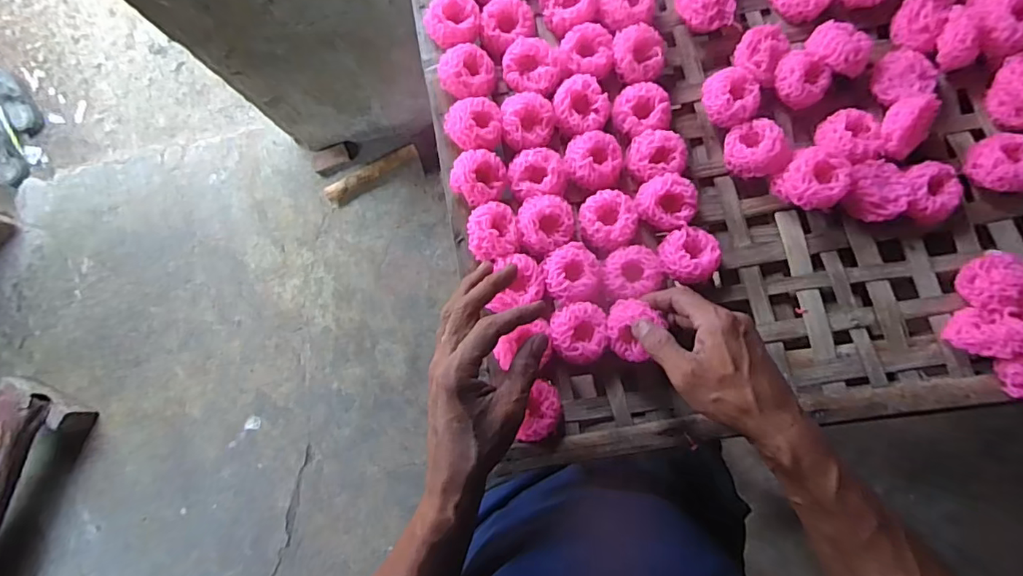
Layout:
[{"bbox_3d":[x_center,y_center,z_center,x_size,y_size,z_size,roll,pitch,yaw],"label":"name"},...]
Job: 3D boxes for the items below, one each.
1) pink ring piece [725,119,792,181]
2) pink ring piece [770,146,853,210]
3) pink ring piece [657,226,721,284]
[{"bbox_3d":[0.223,-0.126,0.486,0.046,0.034,0.054,-29,82,1],"label":"pink ring piece"},{"bbox_3d":[0.269,-0.096,0.469,0.055,0.036,0.053,-1,83,5],"label":"pink ring piece"},{"bbox_3d":[0.161,-0.029,0.478,0.050,0.030,0.050,-1,83,5],"label":"pink ring piece"}]

